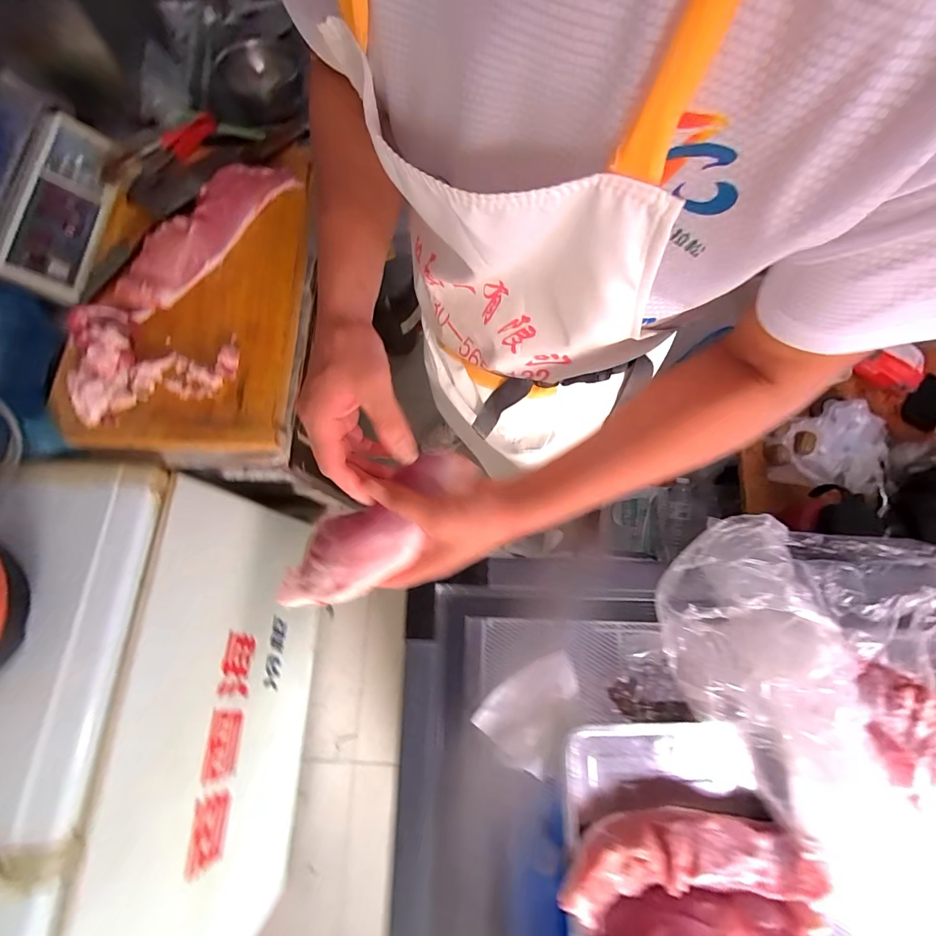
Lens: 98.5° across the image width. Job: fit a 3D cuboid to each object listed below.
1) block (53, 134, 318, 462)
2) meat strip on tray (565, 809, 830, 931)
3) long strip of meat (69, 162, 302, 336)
[{"bbox_3d":[-0.474,-0.318,0.709,0.382,0.045,0.629,-1,74,0],"label":"block"},{"bbox_3d":[0.248,0.461,0.465,0.292,0.055,0.111,-2,74,-1],"label":"meat strip on tray"},{"bbox_3d":[-0.491,-0.365,0.679,0.080,0.049,0.403,38,78,10],"label":"long strip of meat"}]

